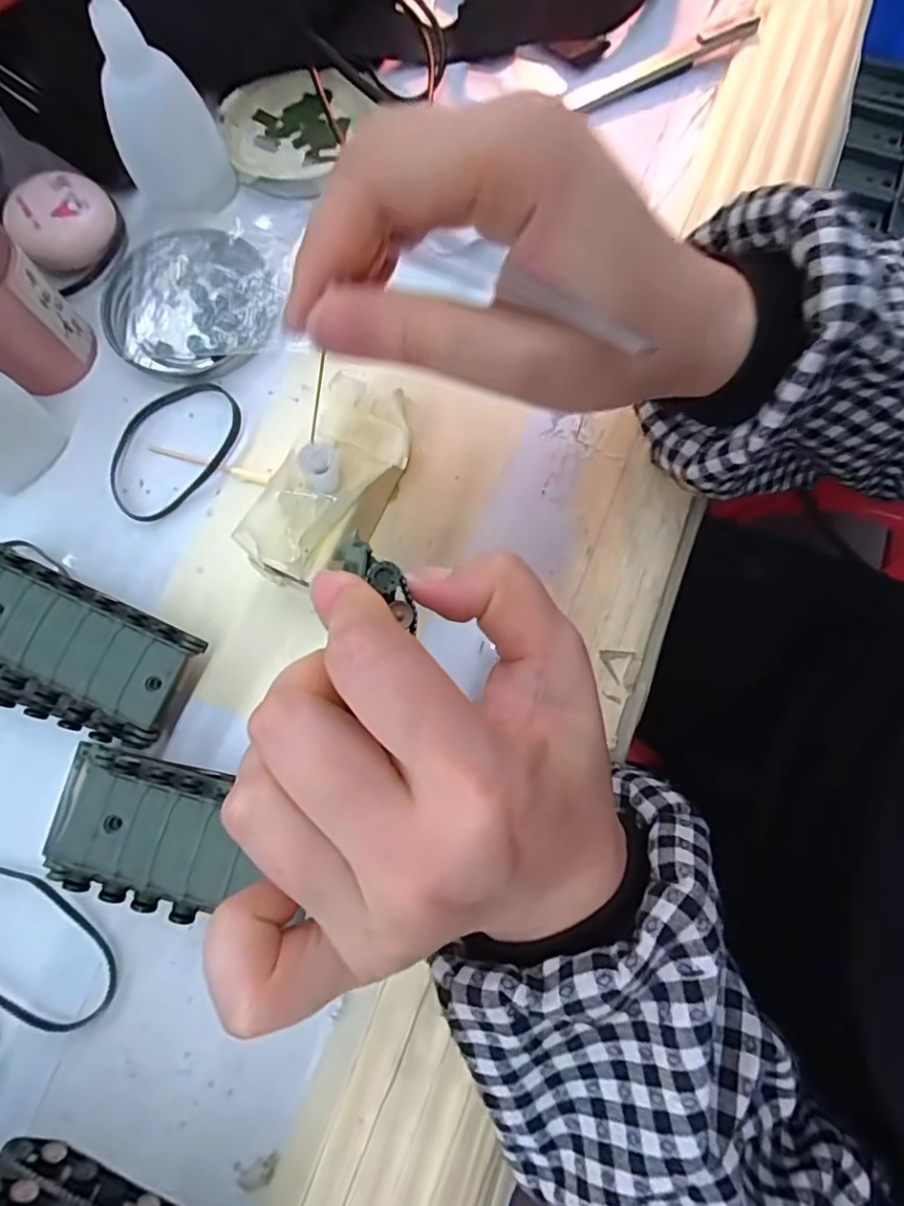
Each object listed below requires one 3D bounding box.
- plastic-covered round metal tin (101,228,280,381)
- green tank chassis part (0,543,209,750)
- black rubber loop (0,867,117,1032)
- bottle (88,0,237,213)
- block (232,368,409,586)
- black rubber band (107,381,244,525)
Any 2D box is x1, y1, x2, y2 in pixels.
[{"bbox_3d":[-0.123,-0.141,0.276,0.084,0.009,0.073,1,76,4],"label":"plastic-covered round metal tin"},{"bbox_3d":[-0.146,0.021,0.227,0.087,0.032,0.052,22,78,8],"label":"green tank chassis part"},{"bbox_3d":[-0.156,0.125,0.214,0.073,0.004,0.040,27,79,10],"label":"black rubber loop"},{"bbox_3d":[-0.127,-0.217,0.242,0.032,0.098,0.039,30,80,10],"label":"bottle"},{"bbox_3d":[-0.045,-0.047,0.217,0.041,0.026,0.083,26,79,9],"label":"block"},{"bbox_3d":[-0.127,-0.071,0.263,0.049,0.004,0.070,43,82,12],"label":"black rubber band"}]

